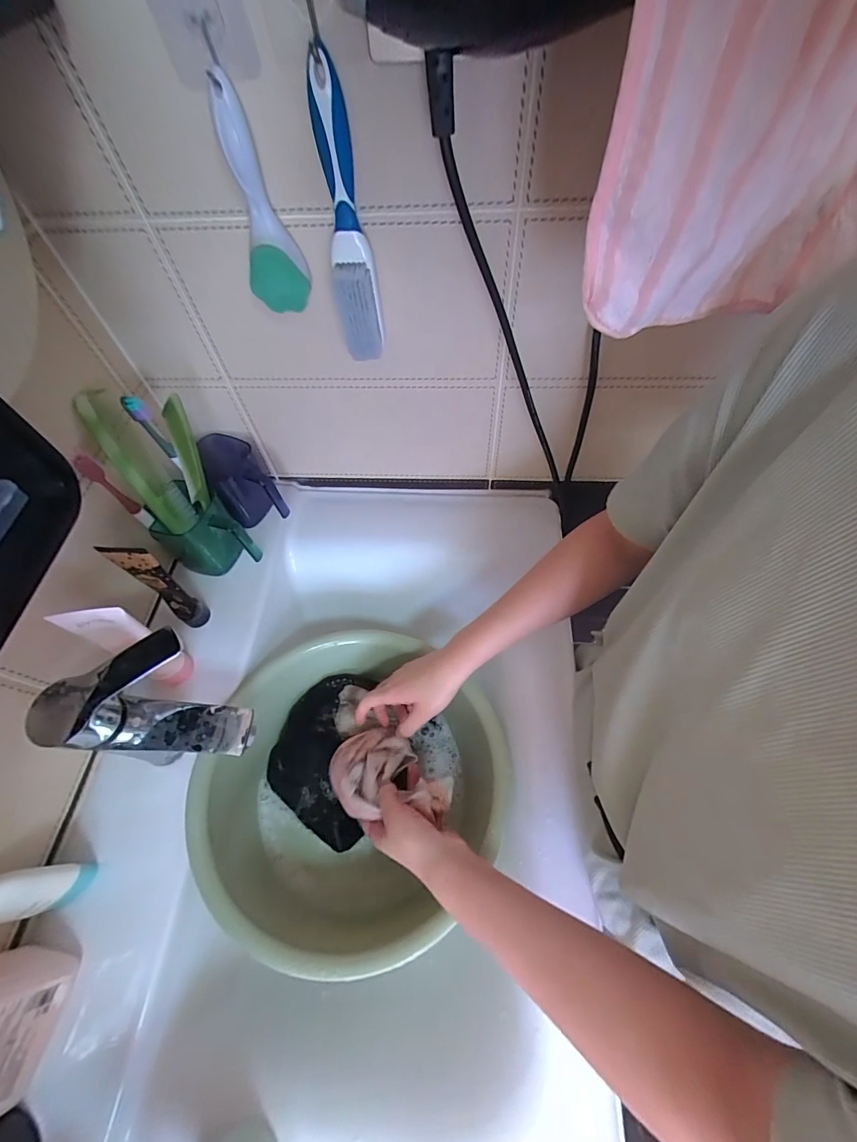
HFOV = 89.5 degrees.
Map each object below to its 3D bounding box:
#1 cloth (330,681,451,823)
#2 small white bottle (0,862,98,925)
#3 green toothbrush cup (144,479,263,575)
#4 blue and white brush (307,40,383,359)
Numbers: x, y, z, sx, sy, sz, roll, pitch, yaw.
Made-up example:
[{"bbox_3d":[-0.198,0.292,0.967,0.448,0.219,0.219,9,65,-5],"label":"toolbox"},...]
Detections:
[{"bbox_3d":[-0.043,0.220,0.455,0.126,0.054,0.086,31,66,20],"label":"cloth"},{"bbox_3d":[-0.317,0.258,0.344,0.050,0.107,0.024,-33,63,-15],"label":"small white bottle"},{"bbox_3d":[-0.257,-0.041,0.514,0.094,0.090,0.071,16,62,13],"label":"green toothbrush cup"},{"bbox_3d":[-0.064,-0.263,0.339,0.036,0.180,0.053,-10,60,-2],"label":"blue and white brush"}]

